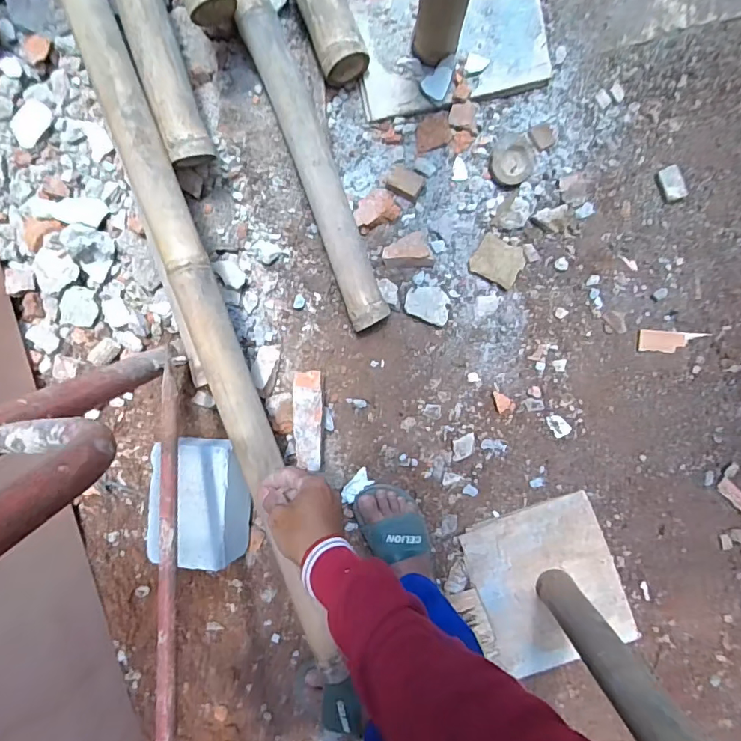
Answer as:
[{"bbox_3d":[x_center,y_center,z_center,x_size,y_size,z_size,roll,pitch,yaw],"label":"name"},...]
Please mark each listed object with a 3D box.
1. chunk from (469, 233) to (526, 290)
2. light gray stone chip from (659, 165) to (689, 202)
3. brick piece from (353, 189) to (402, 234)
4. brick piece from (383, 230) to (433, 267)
[{"bbox_3d":[0.219,-0.187,0.830,0.084,0.012,0.068,26,94,-2],"label":"chunk"},{"bbox_3d":[0.521,-0.322,0.835,0.036,0.011,0.058,-17,94,1],"label":"light gray stone chip"},{"bbox_3d":[0.008,-0.272,0.814,0.074,0.032,0.056,-23,94,2],"label":"brick piece"},{"bbox_3d":[0.064,-0.204,0.817,0.084,0.034,0.059,-2,94,0],"label":"brick piece"}]

